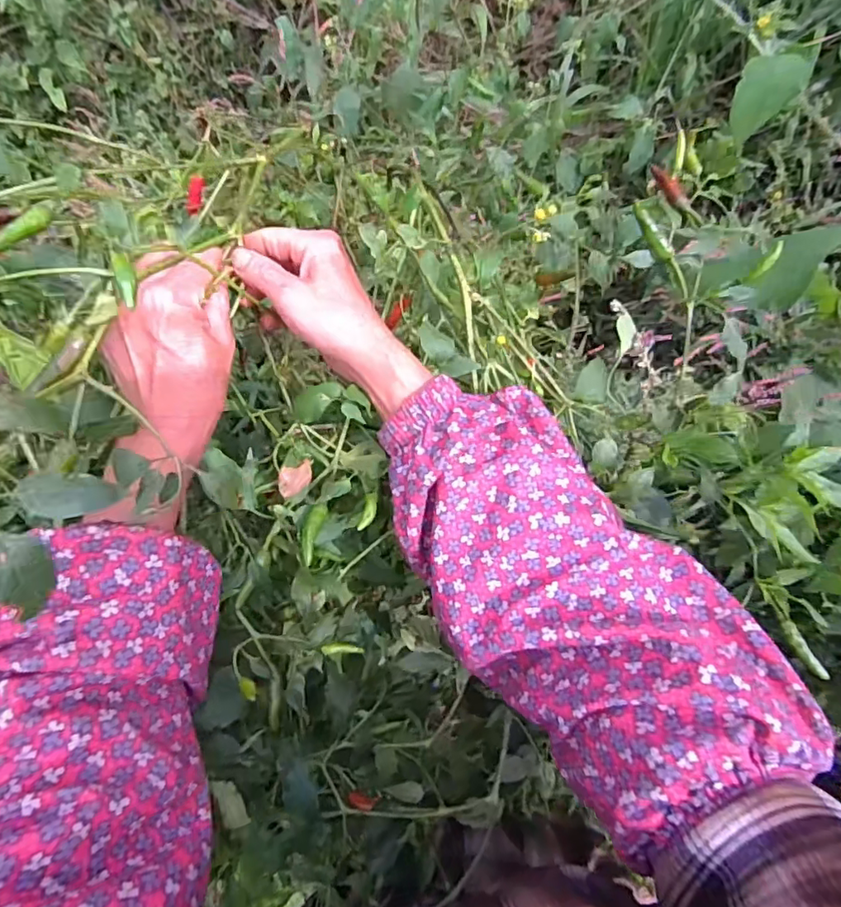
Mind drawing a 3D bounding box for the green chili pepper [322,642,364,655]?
[{"bbox_3d":[-0.048,0.120,0.342,0.026,0.006,0.007,7,62,-19],"label":"green chili pepper"}]

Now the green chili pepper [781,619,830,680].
[{"bbox_3d":[0.216,0.111,0.313,0.006,0.010,0.035,-26,67,-14],"label":"green chili pepper"}]

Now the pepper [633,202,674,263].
[{"bbox_3d":[0.140,-0.133,0.336,0.008,0.009,0.039,-40,102,-19],"label":"pepper"}]

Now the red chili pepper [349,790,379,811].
[{"bbox_3d":[-0.039,0.233,0.373,0.019,0.007,0.009,17,64,6],"label":"red chili pepper"}]

